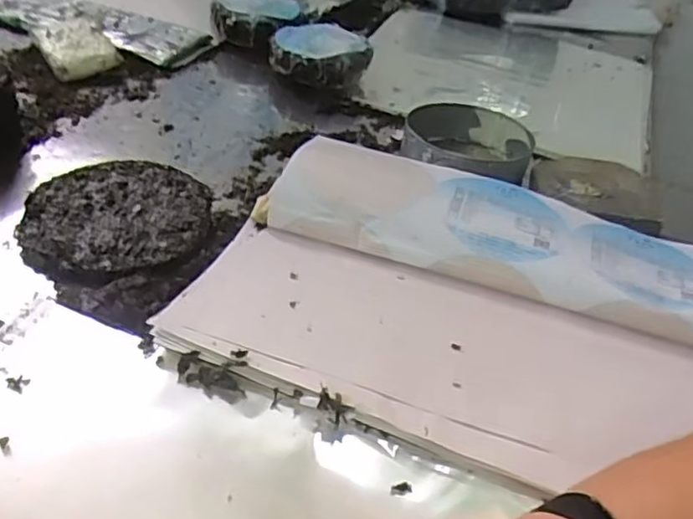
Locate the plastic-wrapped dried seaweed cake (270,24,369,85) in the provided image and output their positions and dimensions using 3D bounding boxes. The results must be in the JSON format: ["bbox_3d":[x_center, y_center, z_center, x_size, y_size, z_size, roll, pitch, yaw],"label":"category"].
[{"bbox_3d":[-0.043,-0.344,1.080,0.162,0.063,0.156,4,37,-1],"label":"plastic-wrapped dried seaweed cake"}]

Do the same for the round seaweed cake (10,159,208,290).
[{"bbox_3d":[-0.249,-0.048,0.698,0.189,0.019,0.197,-1,38,-8],"label":"round seaweed cake"}]

